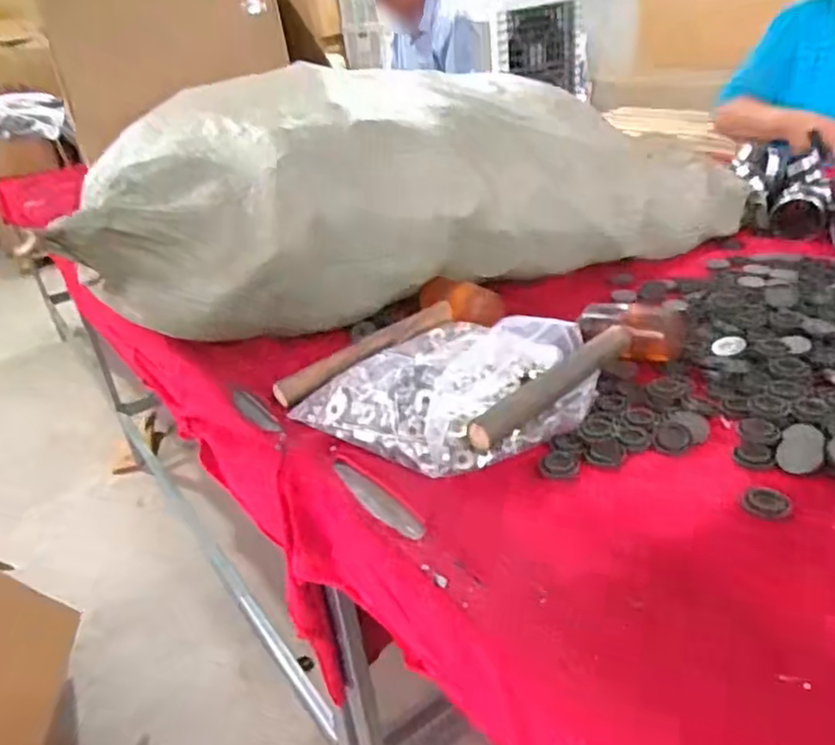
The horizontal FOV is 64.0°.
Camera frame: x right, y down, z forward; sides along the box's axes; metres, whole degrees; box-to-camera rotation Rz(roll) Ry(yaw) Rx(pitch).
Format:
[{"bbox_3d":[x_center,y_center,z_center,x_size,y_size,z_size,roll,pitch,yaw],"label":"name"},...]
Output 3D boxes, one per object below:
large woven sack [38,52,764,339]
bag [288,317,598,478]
[{"bbox_3d":[0.018,-0.261,0.926,0.886,0.263,0.275,-19,32,-21],"label":"large woven sack"},{"bbox_3d":[0.024,0.016,0.634,0.279,0.076,0.151,-5,29,3],"label":"bag"}]

